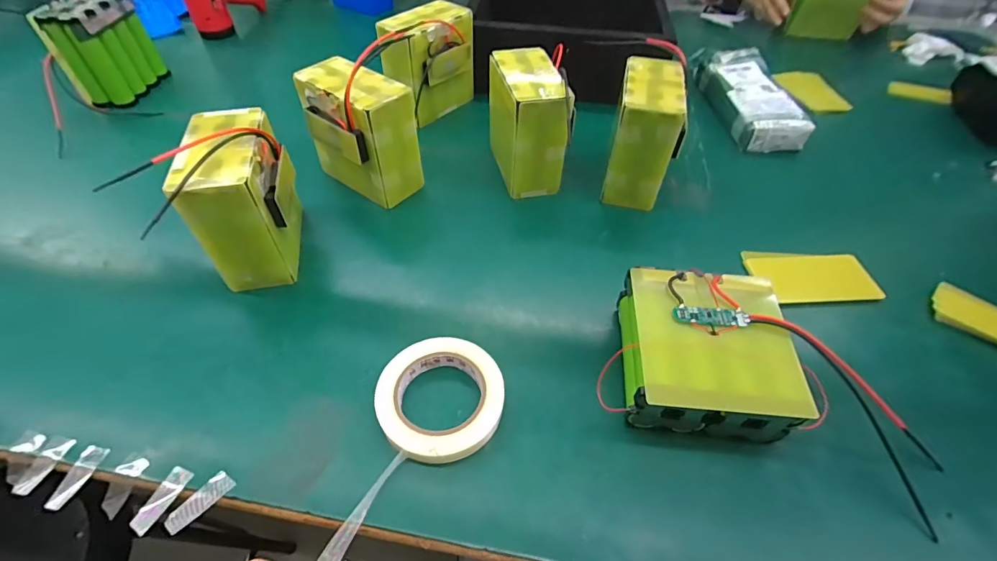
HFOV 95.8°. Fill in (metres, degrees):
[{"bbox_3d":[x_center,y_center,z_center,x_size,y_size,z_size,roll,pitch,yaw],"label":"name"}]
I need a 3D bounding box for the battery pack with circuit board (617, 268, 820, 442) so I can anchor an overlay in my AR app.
[{"bbox_3d":[0.188,0.068,0.425,0.144,0.085,0.142,6,50,3],"label":"battery pack with circuit board"}]

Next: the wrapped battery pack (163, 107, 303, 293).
[{"bbox_3d":[-0.277,-0.092,0.506,0.090,0.144,0.139,-11,51,-12],"label":"wrapped battery pack"}]

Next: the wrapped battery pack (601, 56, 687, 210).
[{"bbox_3d":[0.199,-0.200,0.617,0.085,0.144,0.135,11,50,7],"label":"wrapped battery pack"}]

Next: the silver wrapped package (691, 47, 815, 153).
[{"bbox_3d":[0.436,-0.330,0.793,0.107,0.053,0.285,0,50,-2],"label":"silver wrapped package"}]

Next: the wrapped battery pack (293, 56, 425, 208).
[{"bbox_3d":[-0.183,-0.191,0.601,0.143,0.149,0.086,30,55,21],"label":"wrapped battery pack"}]

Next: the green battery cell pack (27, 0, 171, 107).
[{"bbox_3d":[-0.668,-0.397,0.770,0.077,0.143,0.141,12,50,8],"label":"green battery cell pack"}]

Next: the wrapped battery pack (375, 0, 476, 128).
[{"bbox_3d":[-0.114,-0.351,0.748,0.087,0.158,0.152,34,56,24],"label":"wrapped battery pack"}]

